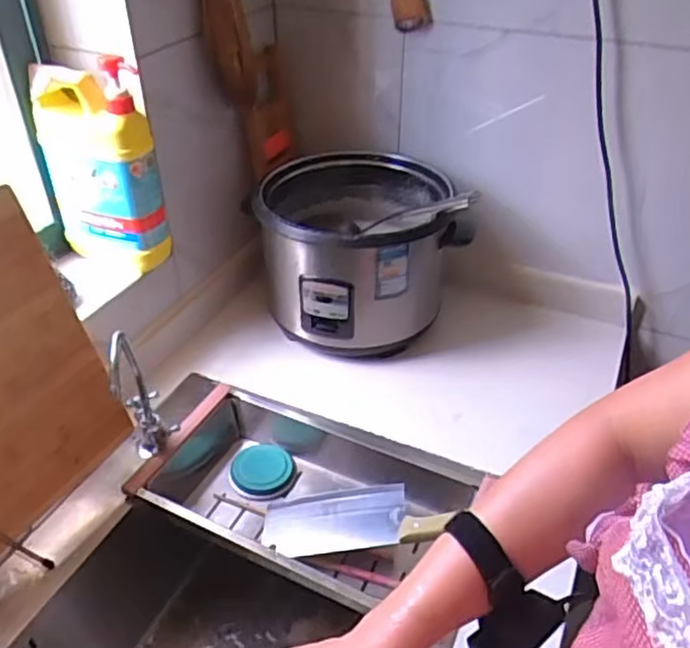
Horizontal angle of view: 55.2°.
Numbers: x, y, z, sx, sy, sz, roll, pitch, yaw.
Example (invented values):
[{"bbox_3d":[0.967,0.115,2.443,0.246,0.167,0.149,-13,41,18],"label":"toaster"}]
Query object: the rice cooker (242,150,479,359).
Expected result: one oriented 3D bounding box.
[{"bbox_3d":[0.012,-0.101,0.964,0.259,0.223,0.259,-8,37,-10],"label":"rice cooker"}]

